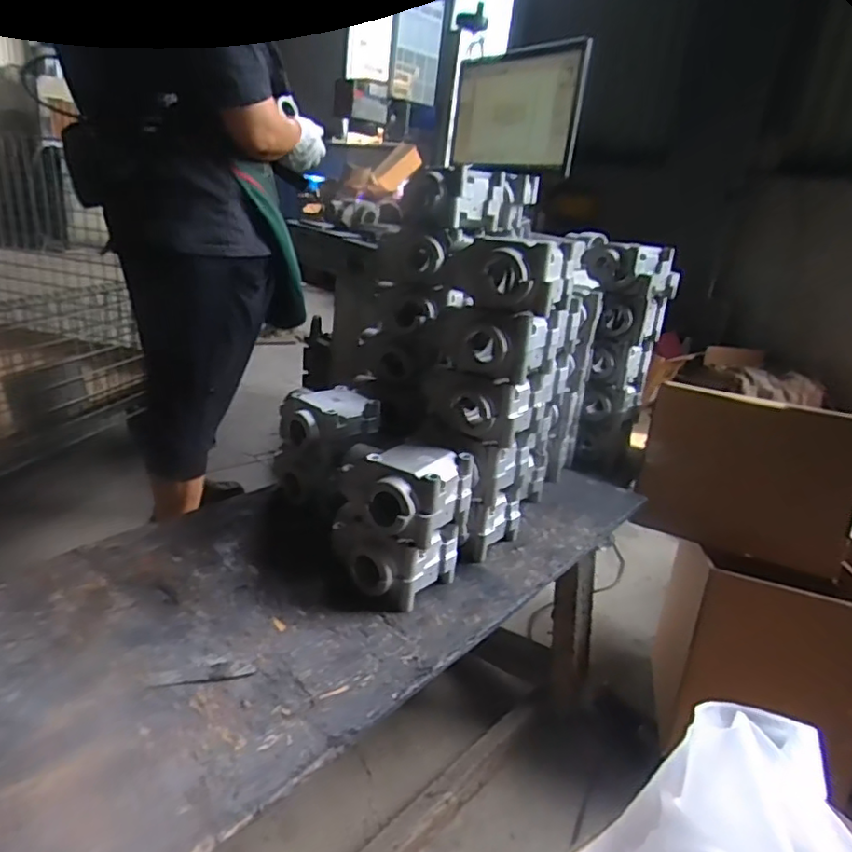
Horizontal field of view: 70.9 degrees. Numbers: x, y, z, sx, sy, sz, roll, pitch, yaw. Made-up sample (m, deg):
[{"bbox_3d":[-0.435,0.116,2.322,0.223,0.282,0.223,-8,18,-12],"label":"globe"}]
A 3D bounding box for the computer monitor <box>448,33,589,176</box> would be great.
[{"bbox_3d":[0.209,-0.765,1.468,0.063,0.255,0.455,-5,25,-30],"label":"computer monitor"}]

